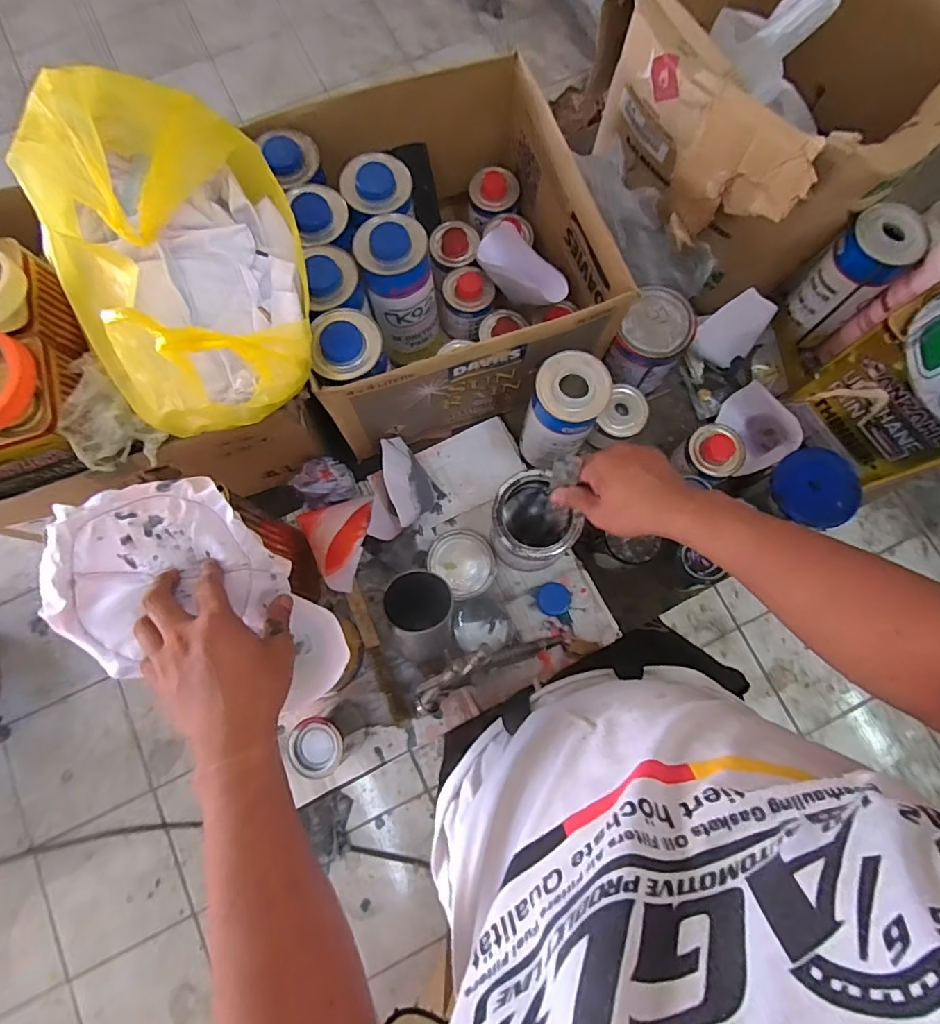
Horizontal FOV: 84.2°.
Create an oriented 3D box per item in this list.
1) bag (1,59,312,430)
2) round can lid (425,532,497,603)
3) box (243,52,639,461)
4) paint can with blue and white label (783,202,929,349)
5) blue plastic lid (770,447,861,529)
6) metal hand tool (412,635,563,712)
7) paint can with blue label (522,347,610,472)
[{"bbox_3d":[-0.271,-0.243,0.475,0.215,0.134,0.316,-31,80,-7],"label":"bag"},{"bbox_3d":[-0.009,0.068,0.714,0.081,0.015,0.093,-41,81,-8],"label":"round can lid"},{"bbox_3d":[-0.053,-0.338,0.686,0.367,0.198,0.411,-23,79,-5],"label":"box"},{"bbox_3d":[0.487,-0.303,0.676,0.079,0.173,0.080,0,78,0],"label":"paint can with blue and white label"},{"bbox_3d":[0.421,-0.029,0.631,0.089,0.021,0.096,0,78,0],"label":"blue plastic lid"},{"bbox_3d":[0.021,0.187,0.643,0.202,0.107,0.049,-26,79,-6],"label":"metal hand tool"},{"bbox_3d":[0.111,-0.118,0.648,0.084,0.176,0.086,27,79,5],"label":"paint can with blue label"}]

